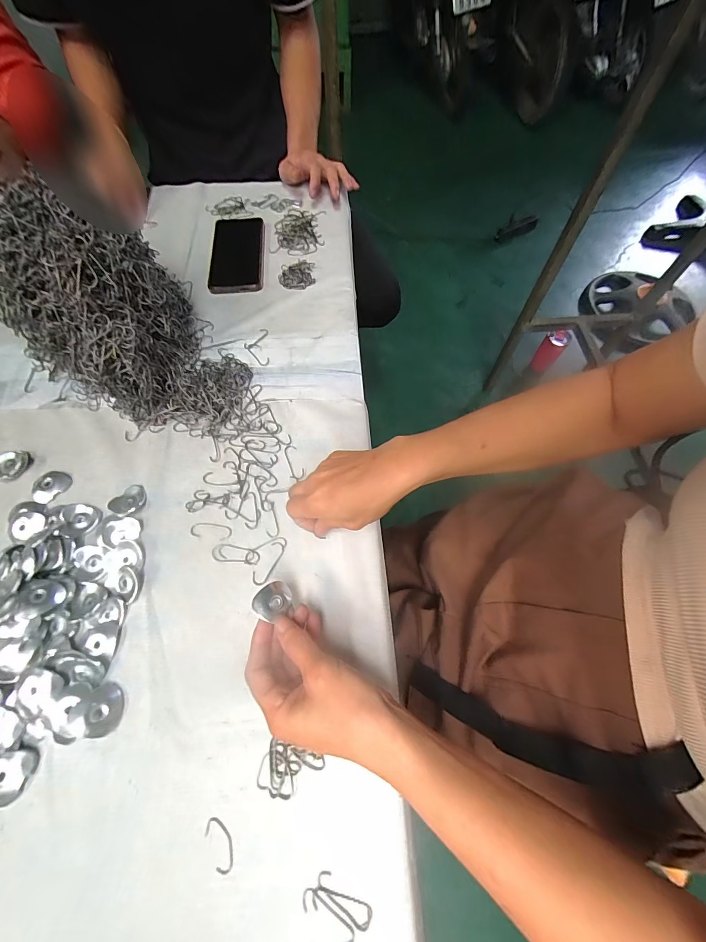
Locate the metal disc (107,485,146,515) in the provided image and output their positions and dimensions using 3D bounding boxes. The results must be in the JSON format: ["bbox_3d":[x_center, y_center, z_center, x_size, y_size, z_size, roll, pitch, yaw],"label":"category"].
[{"bbox_3d":[-0.235,0.031,0.369,0.031,0.006,0.036,40,70,17],"label":"metal disc"}]

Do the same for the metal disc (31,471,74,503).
[{"bbox_3d":[-0.334,0.014,0.387,0.036,0.007,0.038,0,64,-1],"label":"metal disc"}]

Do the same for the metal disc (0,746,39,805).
[{"bbox_3d":[-0.270,0.236,0.273,0.044,0.008,0.033,-20,66,-10],"label":"metal disc"}]

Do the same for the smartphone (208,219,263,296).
[{"bbox_3d":[-0.182,-0.345,0.556,0.082,0.008,0.175,-5,64,-3],"label":"smartphone"}]

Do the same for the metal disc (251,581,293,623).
[{"bbox_3d":[-0.065,0.106,0.290,0.026,0.004,0.038,37,36,13],"label":"metal disc"}]

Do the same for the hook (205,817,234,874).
[{"bbox_3d":[-0.097,0.273,0.259,0.016,0.004,0.034,-28,67,-13],"label":"hook"}]

